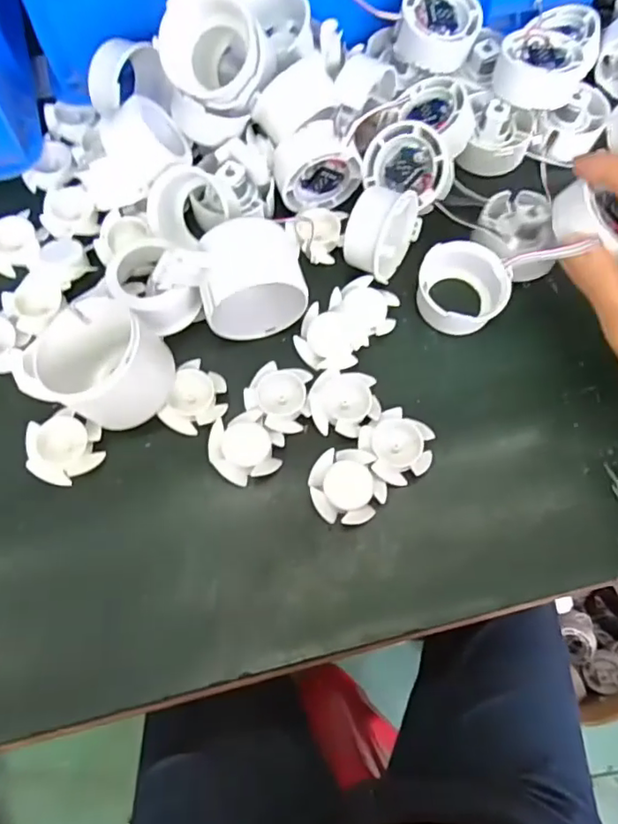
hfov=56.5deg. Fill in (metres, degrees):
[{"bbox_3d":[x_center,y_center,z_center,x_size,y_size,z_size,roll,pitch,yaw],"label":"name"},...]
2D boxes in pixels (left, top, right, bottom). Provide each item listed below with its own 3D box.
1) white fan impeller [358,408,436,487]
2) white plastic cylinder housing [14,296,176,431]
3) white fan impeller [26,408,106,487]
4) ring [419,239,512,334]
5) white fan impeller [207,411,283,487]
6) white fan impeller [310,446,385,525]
[{"bbox_3d":[0.050,0.019,0.321,0.038,0.012,0.038,1,70,-2],"label":"white fan impeller"},{"bbox_3d":[-0.107,-0.024,0.310,0.061,0.053,0.057,1,70,-2],"label":"white plastic cylinder housing"},{"bbox_3d":[-0.135,0.019,0.319,0.038,0.014,0.041,-4,71,-4],"label":"white fan impeller"},{"bbox_3d":[0.093,-0.074,0.351,0.054,0.023,0.054,1,70,-2],"label":"ring"},{"bbox_3d":[-0.035,0.019,0.319,0.039,0.012,0.038,1,70,-2],"label":"white fan impeller"},{"bbox_3d":[0.020,0.041,0.314,0.039,0.011,0.040,1,70,-2],"label":"white fan impeller"}]

